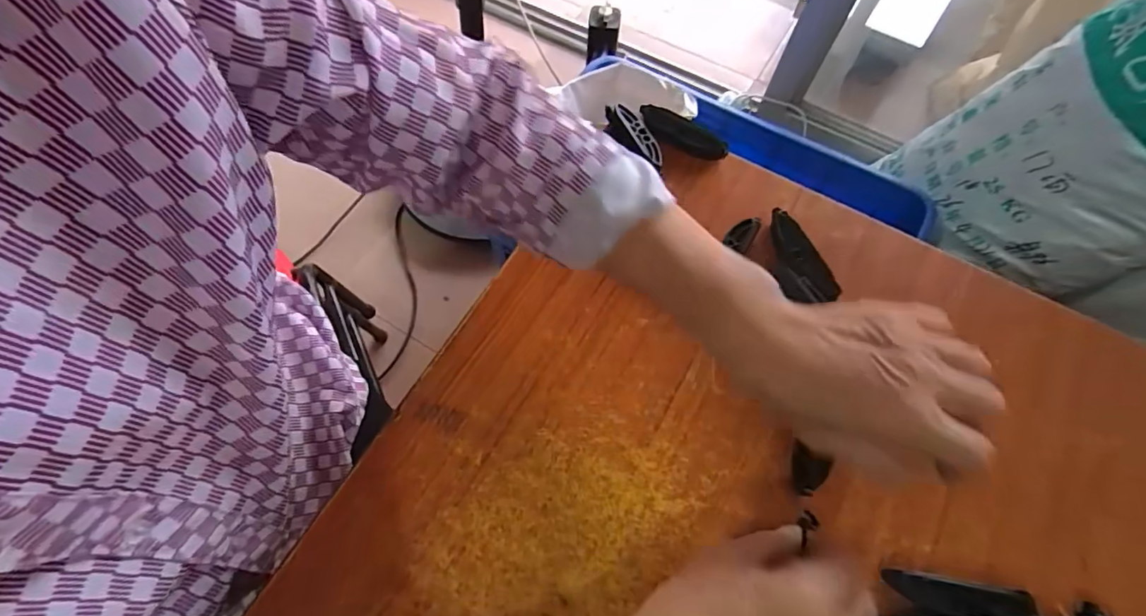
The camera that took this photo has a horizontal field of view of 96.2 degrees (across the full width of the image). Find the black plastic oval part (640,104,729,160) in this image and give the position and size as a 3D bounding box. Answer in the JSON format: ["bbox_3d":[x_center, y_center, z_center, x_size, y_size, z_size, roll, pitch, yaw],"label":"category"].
[{"bbox_3d":[0.091,-0.146,0.434,0.079,0.022,0.021,30,69,11],"label":"black plastic oval part"}]

